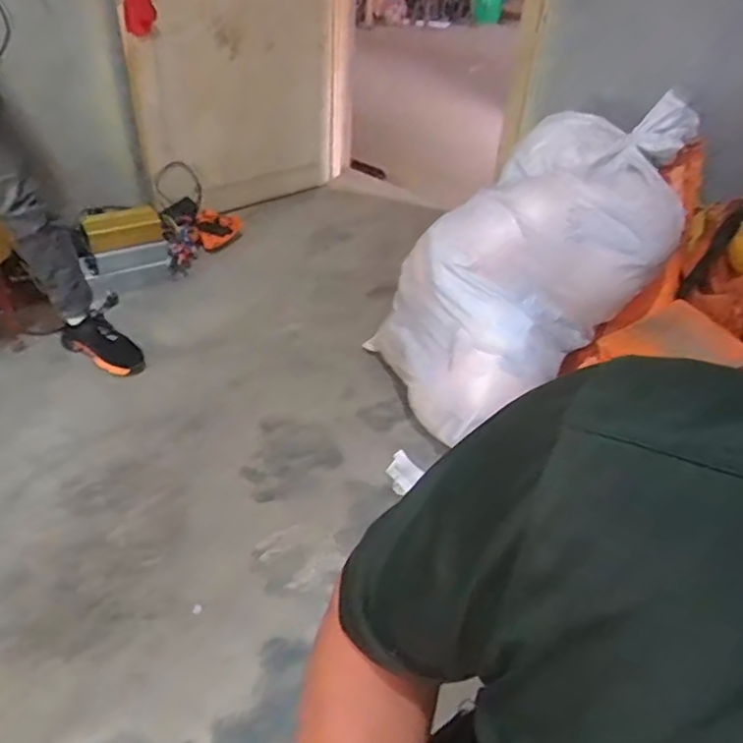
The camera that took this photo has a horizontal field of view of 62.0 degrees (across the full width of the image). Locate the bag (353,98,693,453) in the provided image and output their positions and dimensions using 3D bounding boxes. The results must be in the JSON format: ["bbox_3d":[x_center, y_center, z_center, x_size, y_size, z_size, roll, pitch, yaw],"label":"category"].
[{"bbox_3d":[0.338,-0.280,1.365,0.855,0.379,0.425,-47,49,6],"label":"bag"}]

